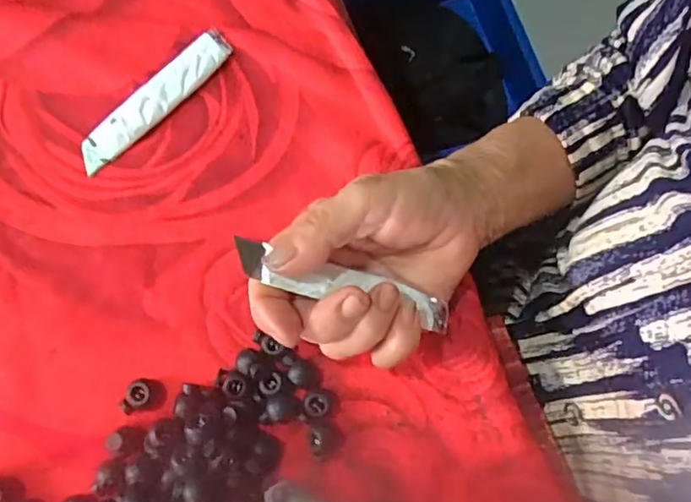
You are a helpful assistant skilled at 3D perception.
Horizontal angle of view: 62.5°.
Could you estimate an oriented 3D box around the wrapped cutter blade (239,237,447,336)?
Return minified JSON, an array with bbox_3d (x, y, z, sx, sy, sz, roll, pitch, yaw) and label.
[{"bbox_3d":[0.001,0.017,0.274,0.110,0.006,0.018,17,76,-15],"label":"wrapped cutter blade"}]

